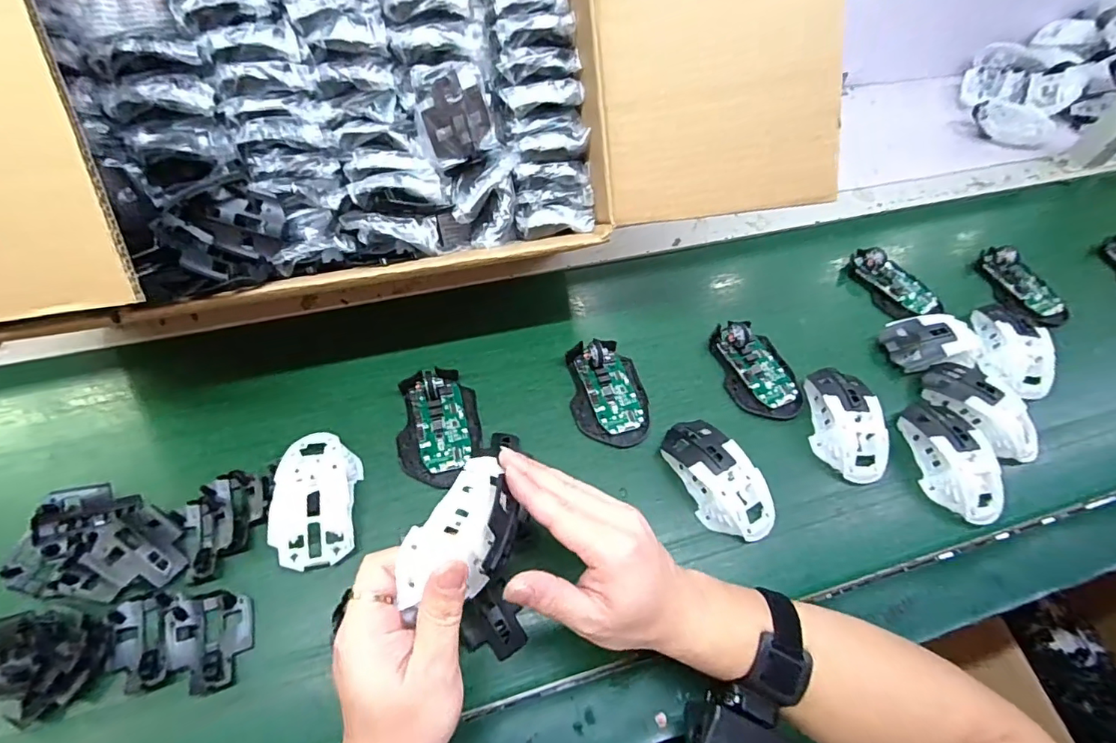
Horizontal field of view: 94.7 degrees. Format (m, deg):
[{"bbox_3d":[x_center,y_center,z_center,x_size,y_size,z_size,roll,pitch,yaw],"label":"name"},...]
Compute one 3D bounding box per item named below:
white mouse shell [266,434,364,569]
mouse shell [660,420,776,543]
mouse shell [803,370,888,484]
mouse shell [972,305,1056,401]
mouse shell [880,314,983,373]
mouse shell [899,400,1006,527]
[{"bbox_3d":[-0.202,0.101,0.425,0.063,0.033,0.113,-6,58,-5],"label":"white mouse shell"},{"bbox_3d":[0.144,0.092,0.458,0.069,0.036,0.117,-22,60,-14],"label":"mouse shell"},{"bbox_3d":[0.277,0.049,0.496,0.058,0.040,0.111,-1,57,-1],"label":"mouse shell"},{"bbox_3d":[0.488,-0.027,0.554,0.055,0.036,0.110,5,57,3],"label":"mouse shell"},{"bbox_3d":[0.406,-0.037,0.557,0.105,0.041,0.064,-13,59,-9],"label":"mouse shell"},{"bbox_3d":[0.370,0.081,0.482,0.059,0.047,0.113,-4,58,-4],"label":"mouse shell"}]

